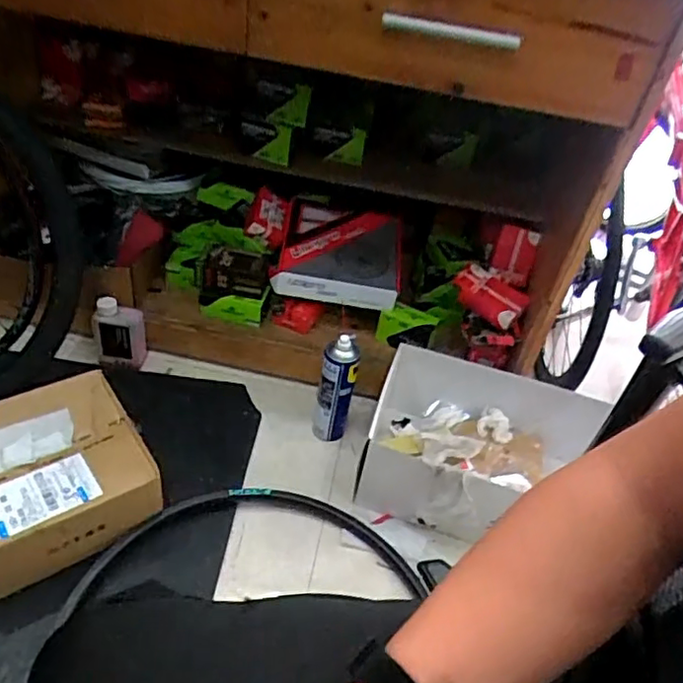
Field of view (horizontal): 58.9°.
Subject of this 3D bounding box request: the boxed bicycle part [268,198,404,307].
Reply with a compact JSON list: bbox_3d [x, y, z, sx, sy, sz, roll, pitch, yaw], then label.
[{"bbox_3d":[0.004,-0.188,1.257,0.274,0.066,0.229,11,54,-14],"label":"boxed bicycle part"}]

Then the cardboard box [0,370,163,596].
[{"bbox_3d":[-0.458,0.212,0.948,0.277,0.126,0.264,-19,48,-31],"label":"cardboard box"}]

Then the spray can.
[{"bbox_3d":[-0.012,0.098,1.132,0.069,0.259,0.052,9,40,-1],"label":"spray can"}]

